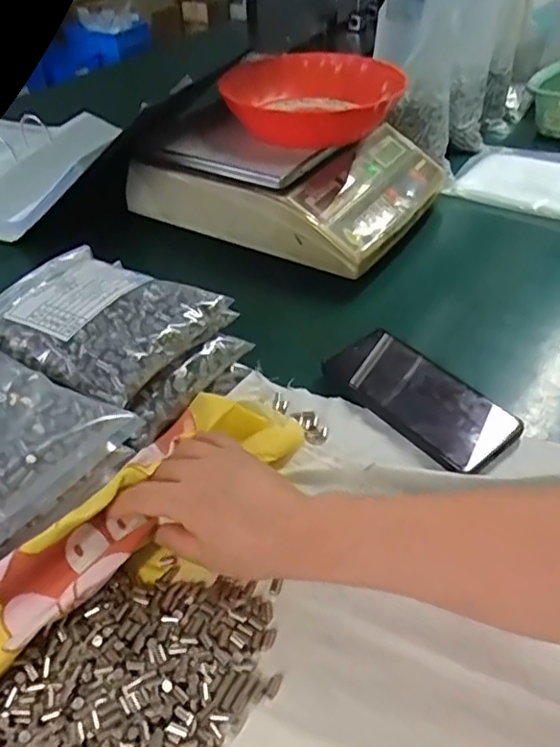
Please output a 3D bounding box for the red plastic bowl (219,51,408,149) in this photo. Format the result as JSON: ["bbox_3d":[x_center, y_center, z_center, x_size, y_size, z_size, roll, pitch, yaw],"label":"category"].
[{"bbox_3d":[0.033,-0.321,0.703,0.193,0.055,0.189,-1,42,1],"label":"red plastic bowl"}]

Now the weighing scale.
[{"bbox_3d":[0.014,-0.261,0.756,0.312,0.094,0.312,21,47,23],"label":"weighing scale"}]

